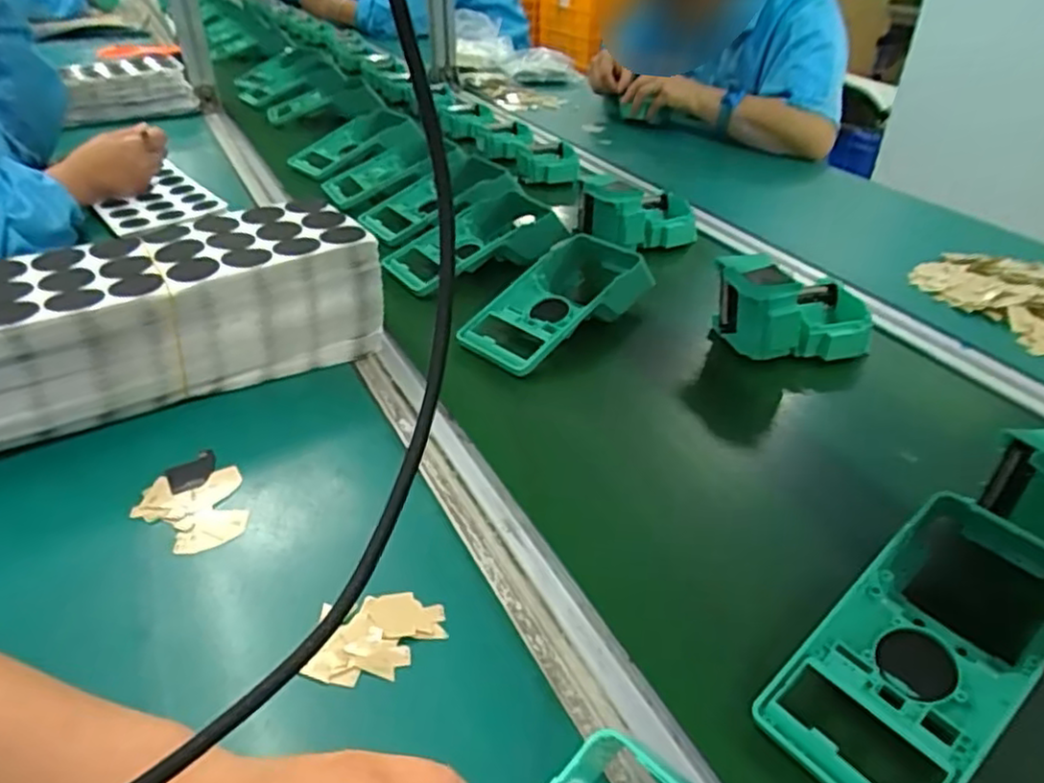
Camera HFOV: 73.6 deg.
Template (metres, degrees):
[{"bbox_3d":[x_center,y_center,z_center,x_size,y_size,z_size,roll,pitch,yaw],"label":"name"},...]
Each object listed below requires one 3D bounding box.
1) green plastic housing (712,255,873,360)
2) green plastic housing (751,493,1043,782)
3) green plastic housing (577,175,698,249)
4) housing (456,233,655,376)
[{"bbox_3d":[0.232,-0.070,0.587,0.121,0.070,0.074,-6,36,-8],"label":"green plastic housing"},{"bbox_3d":[0.202,0.129,0.352,0.187,0.064,0.082,-33,51,-25],"label":"green plastic housing"},{"bbox_3d":[0.126,-0.195,0.768,0.134,0.066,0.073,6,32,-27],"label":"green plastic housing"},{"bbox_3d":[0.036,-0.082,0.621,0.108,0.051,0.179,23,41,29],"label":"housing"}]

